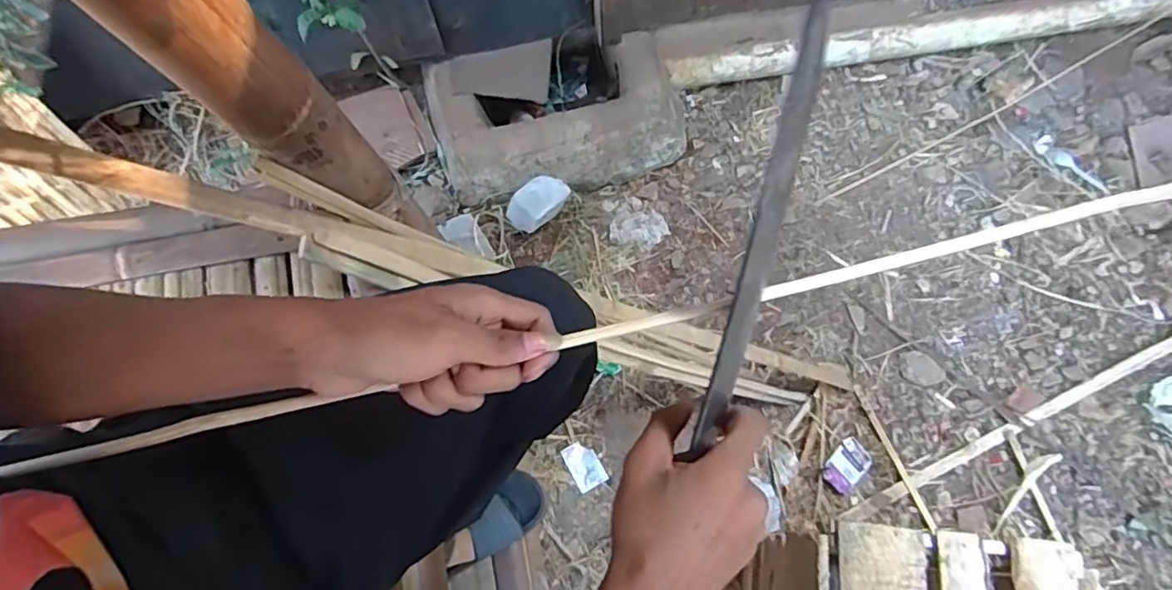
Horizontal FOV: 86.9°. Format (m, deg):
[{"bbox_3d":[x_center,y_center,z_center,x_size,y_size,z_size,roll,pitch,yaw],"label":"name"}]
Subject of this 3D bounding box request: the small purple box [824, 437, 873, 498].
[{"bbox_3d":[0.491,0.321,1.160,0.062,0.015,0.099,42,76,14],"label":"small purple box"}]

